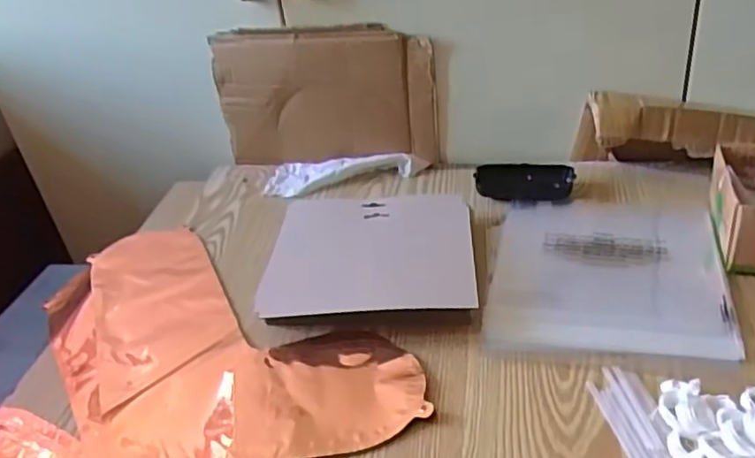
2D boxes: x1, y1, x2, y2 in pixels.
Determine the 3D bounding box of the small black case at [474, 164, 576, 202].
[{"bbox_3d":[0.171,-0.055,0.750,0.109,0.024,0.046,3,34,15],"label":"small black case"}]

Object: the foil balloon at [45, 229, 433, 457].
[{"bbox_3d":[-0.171,0.099,0.592,0.223,0.010,0.415,-29,39,-30],"label":"foil balloon"}]

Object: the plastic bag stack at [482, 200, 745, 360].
[{"bbox_3d":[0.218,0.030,0.616,0.201,0.009,0.245,3,34,16],"label":"plastic bag stack"}]

